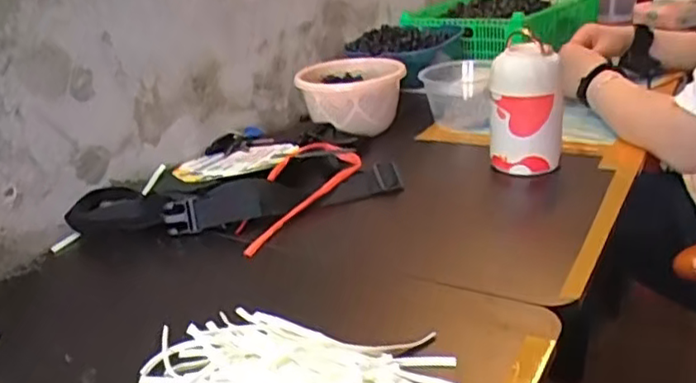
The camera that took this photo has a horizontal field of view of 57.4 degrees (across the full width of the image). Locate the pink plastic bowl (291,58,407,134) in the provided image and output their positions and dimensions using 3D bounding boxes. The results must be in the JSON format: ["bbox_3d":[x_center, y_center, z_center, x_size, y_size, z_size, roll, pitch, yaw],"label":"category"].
[{"bbox_3d":[0.008,-0.158,1.057,0.174,0.088,0.165,-7,25,1],"label":"pink plastic bowl"}]

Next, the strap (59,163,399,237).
[{"bbox_3d":[-0.141,0.005,0.817,0.411,0.044,0.120,-14,26,-15],"label":"strap"}]

